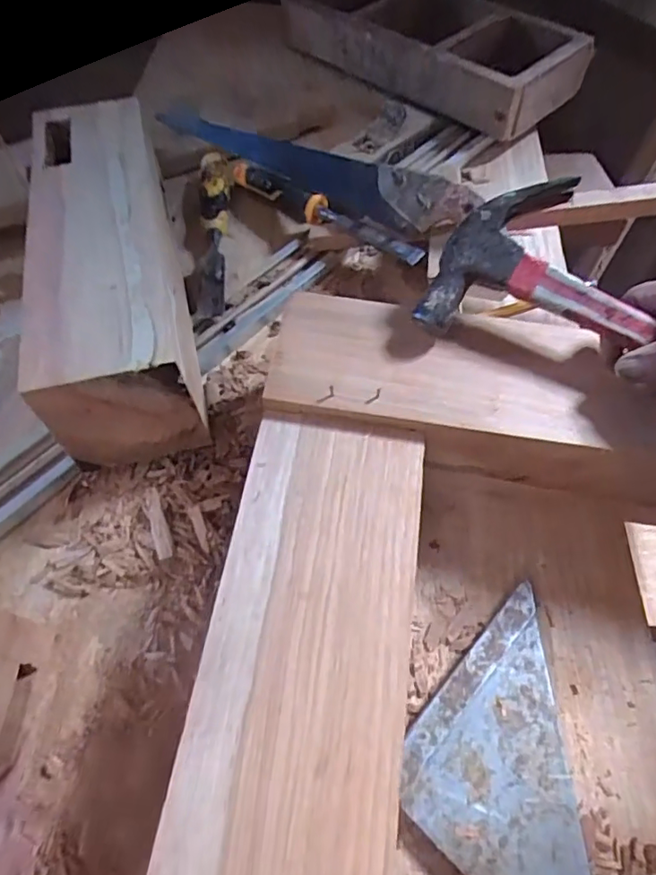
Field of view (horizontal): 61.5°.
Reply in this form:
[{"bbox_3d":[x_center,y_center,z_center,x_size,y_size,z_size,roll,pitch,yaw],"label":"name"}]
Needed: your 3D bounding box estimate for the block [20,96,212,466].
[{"bbox_3d":[-0.188,-0.156,0.477,0.107,0.097,0.353,-13,61,-9],"label":"block"}]

